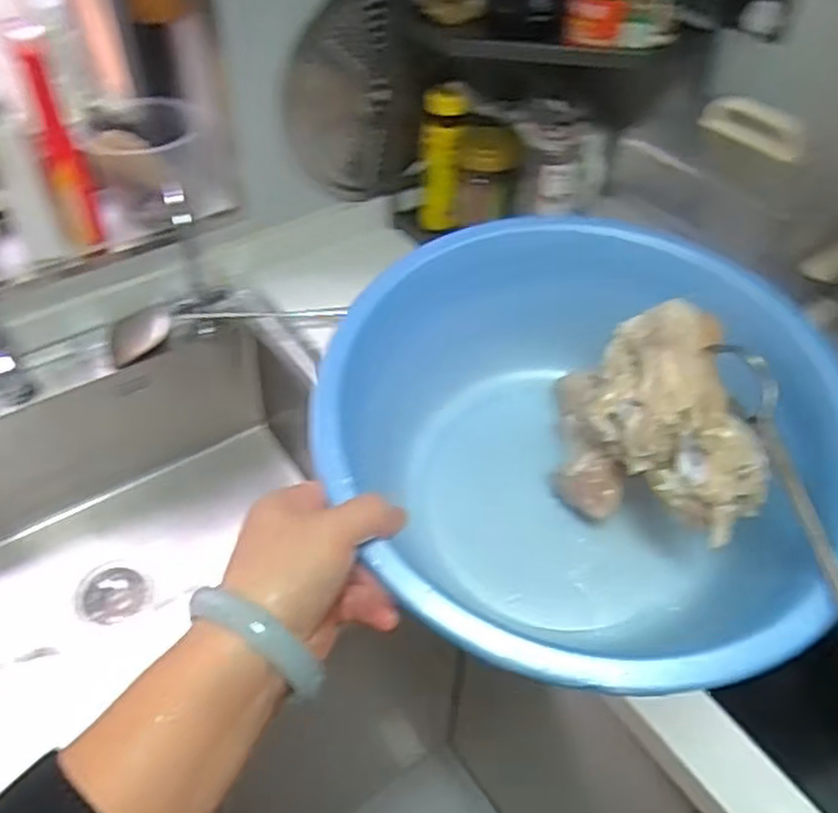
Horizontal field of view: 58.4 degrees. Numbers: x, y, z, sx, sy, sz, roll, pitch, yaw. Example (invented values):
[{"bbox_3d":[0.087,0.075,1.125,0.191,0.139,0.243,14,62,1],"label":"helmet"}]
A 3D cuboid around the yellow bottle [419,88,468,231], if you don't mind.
[{"bbox_3d":[0.037,-0.385,1.176,0.061,0.216,0.058,-4,47,-6],"label":"yellow bottle"}]

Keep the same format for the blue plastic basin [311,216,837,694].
[{"bbox_3d":[0.099,0.048,0.463,0.297,0.149,0.272,1,46,-1],"label":"blue plastic basin"}]

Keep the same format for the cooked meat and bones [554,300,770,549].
[{"bbox_3d":[0.148,0.015,0.470,0.113,0.107,0.128,10,47,8],"label":"cooked meat and bones"}]

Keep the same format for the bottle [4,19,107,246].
[{"bbox_3d":[-0.461,-0.335,0.964,0.053,0.277,0.045,-12,48,-12],"label":"bottle"}]

